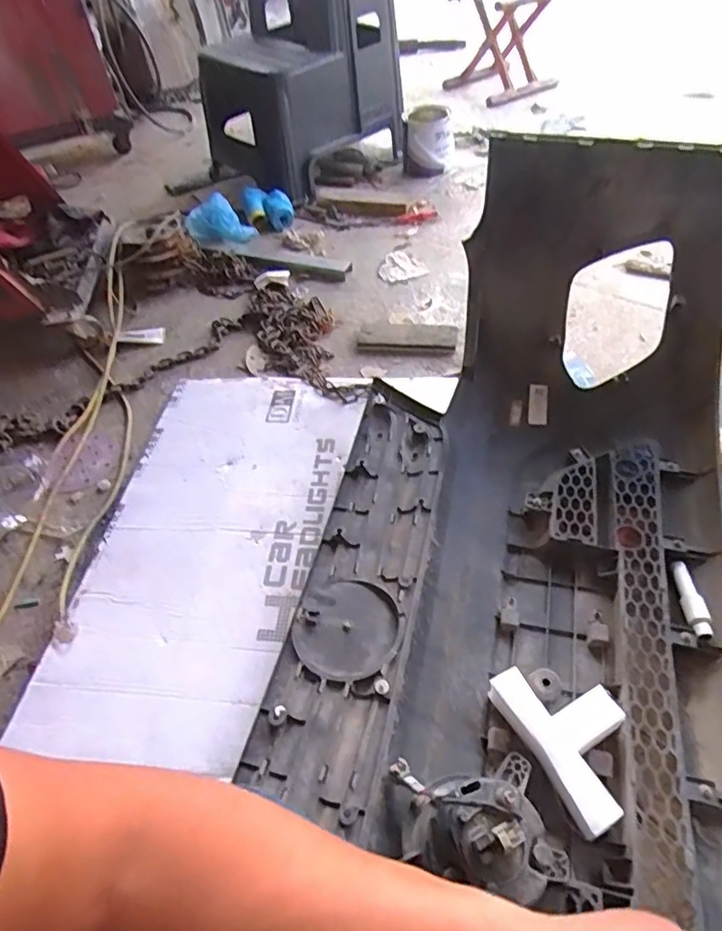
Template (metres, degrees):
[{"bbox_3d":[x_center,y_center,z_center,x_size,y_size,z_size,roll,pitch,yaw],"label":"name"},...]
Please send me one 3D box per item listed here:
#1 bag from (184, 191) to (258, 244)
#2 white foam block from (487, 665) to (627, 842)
[{"bbox_3d":[-0.377,-0.645,1.491,0.173,0.118,0.083,-4,50,3],"label":"bag"},{"bbox_3d":[0.242,0.302,0.638,0.109,0.028,0.176,-25,52,-14],"label":"white foam block"}]

